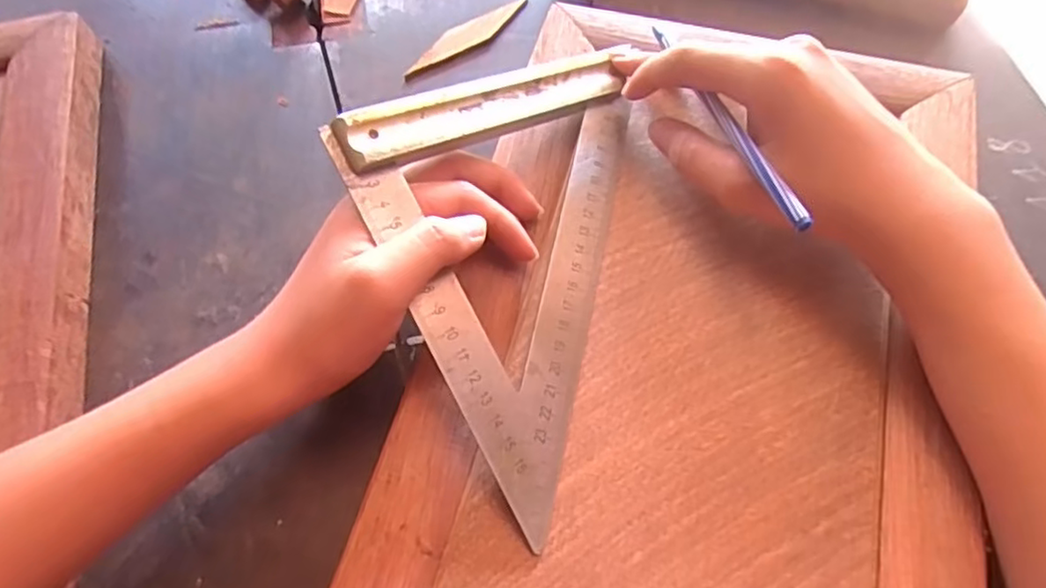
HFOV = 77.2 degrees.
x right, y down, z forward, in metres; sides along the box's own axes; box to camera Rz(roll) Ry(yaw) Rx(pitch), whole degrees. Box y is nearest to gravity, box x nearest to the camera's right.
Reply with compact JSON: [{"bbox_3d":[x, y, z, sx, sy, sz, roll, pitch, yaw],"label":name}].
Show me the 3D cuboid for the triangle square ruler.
[{"bbox_3d":[0.020,-0.017,0.305,0.161,0.007,0.185,-25,86,-32],"label":"triangle square ruler"}]

